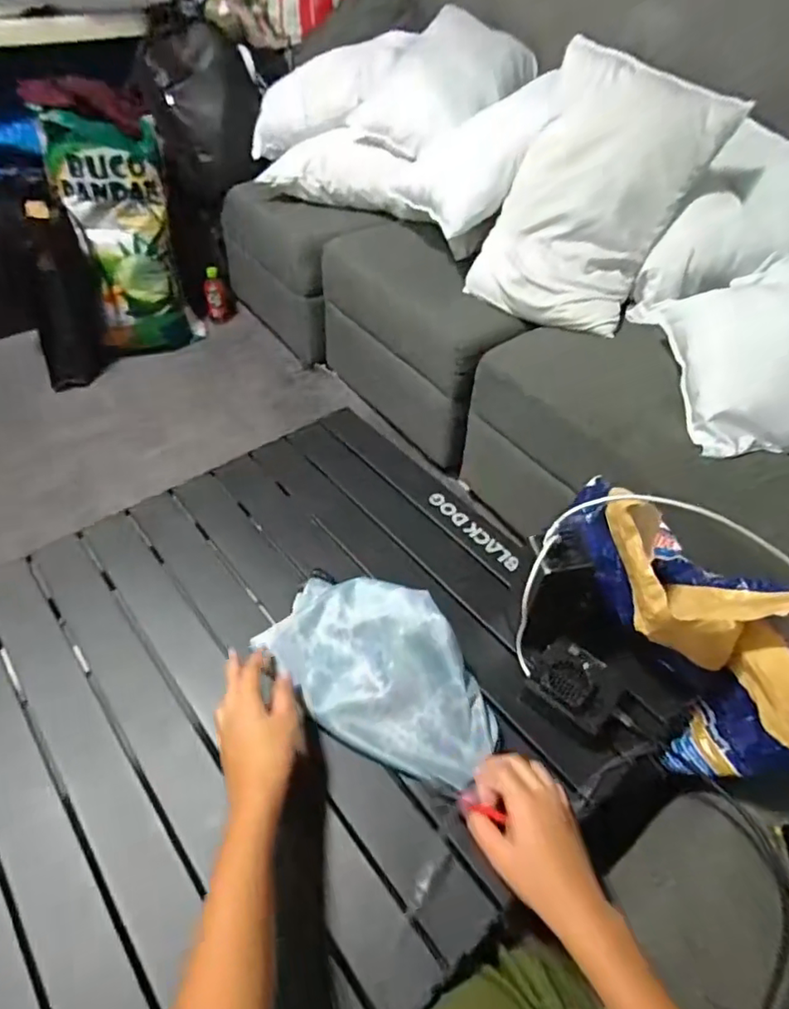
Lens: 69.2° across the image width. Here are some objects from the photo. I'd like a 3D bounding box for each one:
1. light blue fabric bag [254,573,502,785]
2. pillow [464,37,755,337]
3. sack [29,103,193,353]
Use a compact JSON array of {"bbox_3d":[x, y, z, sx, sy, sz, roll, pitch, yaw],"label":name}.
[{"bbox_3d":[-0.016,0.155,0.546,0.137,0.068,0.235,-29,55,-26],"label":"light blue fabric bag"},{"bbox_3d":[0.373,-0.578,1.106,0.327,0.465,0.098,30,23,9],"label":"pillow"},{"bbox_3d":[-0.742,-0.731,1.591,0.274,0.562,0.221,-14,50,-15],"label":"sack"}]

